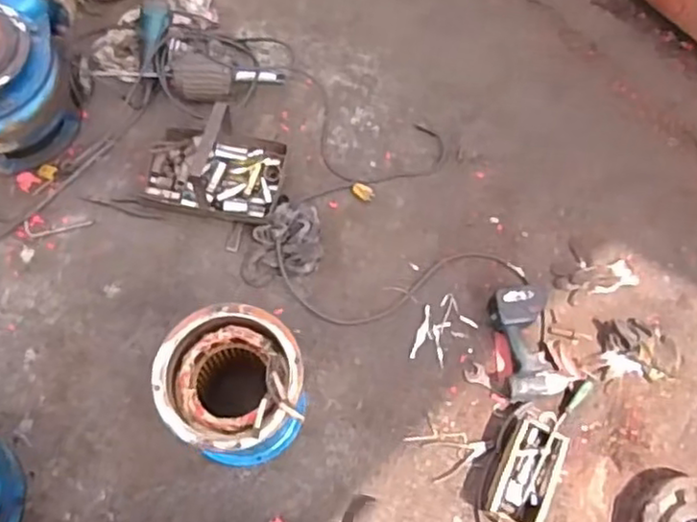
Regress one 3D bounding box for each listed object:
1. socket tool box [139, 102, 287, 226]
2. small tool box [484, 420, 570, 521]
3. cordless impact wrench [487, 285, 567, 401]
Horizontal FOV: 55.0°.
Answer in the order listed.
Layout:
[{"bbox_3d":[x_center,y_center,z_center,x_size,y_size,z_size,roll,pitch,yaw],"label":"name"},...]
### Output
[{"bbox_3d":[-0.313,-0.237,1.545,0.318,0.141,0.245,9,68,3],"label":"socket tool box"},{"bbox_3d":[0.363,0.441,1.372,0.113,0.055,0.212,24,69,9],"label":"small tool box"},{"bbox_3d":[0.398,0.178,1.489,0.134,0.073,0.250,-8,68,-5],"label":"cordless impact wrench"}]

